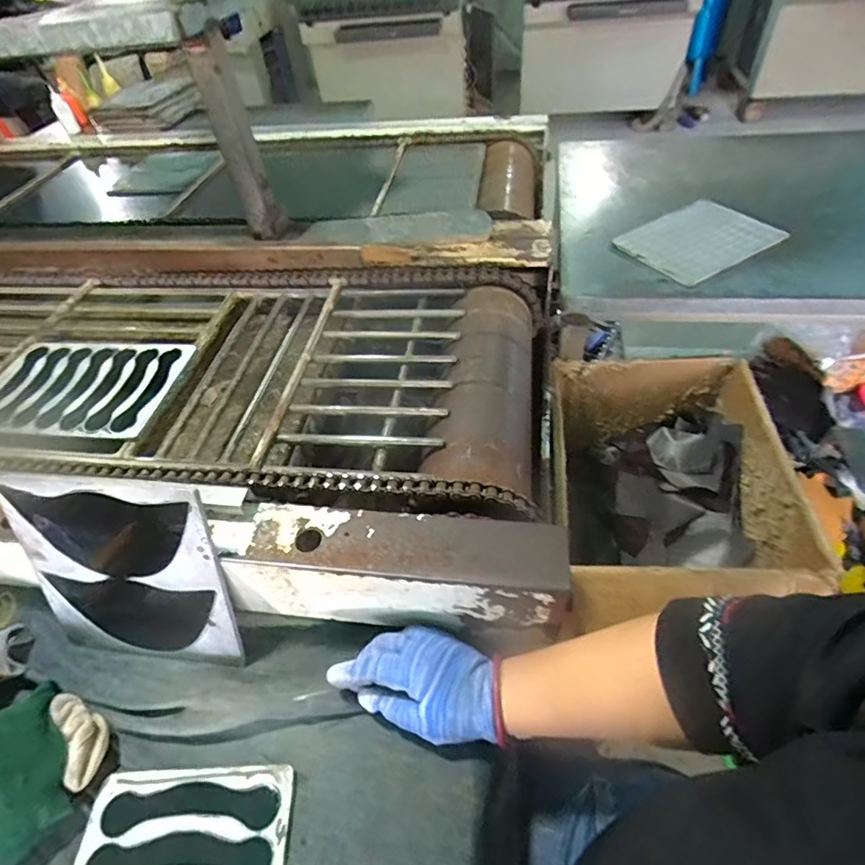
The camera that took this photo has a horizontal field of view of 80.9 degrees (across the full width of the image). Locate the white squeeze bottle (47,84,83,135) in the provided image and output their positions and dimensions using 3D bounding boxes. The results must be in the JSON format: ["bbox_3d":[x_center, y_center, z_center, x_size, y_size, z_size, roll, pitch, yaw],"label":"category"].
[{"bbox_3d":[-0.925,-0.803,1.280,0.035,0.113,0.034,-31,52,-20],"label":"white squeeze bottle"}]

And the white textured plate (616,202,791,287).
[{"bbox_3d":[0.405,-0.295,0.773,0.184,0.012,0.154,-29,57,-9],"label":"white textured plate"}]

